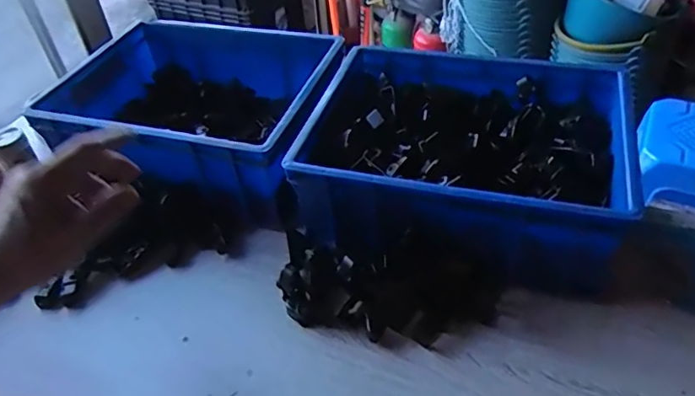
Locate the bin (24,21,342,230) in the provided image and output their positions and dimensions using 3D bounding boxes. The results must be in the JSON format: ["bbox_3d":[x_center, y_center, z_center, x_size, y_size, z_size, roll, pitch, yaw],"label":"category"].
[{"bbox_3d":[-0.205,-0.118,0.738,0.349,0.116,0.305,6,44,12],"label":"bin"}]

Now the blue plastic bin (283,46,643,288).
[{"bbox_3d":[0.129,-0.046,0.640,0.336,0.137,0.279,11,45,16],"label":"blue plastic bin"}]

